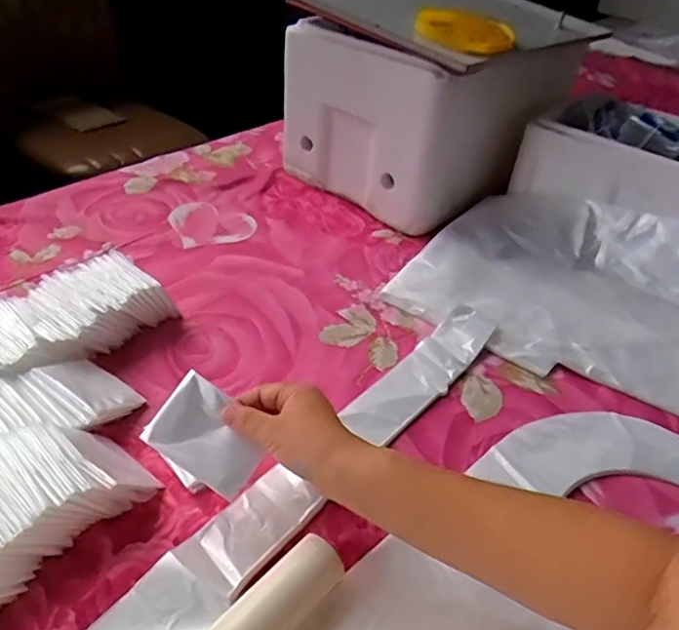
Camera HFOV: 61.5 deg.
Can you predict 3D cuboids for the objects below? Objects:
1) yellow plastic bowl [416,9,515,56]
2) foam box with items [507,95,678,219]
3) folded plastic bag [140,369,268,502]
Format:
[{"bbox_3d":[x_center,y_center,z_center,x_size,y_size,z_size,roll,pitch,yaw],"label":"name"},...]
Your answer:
[{"bbox_3d":[0.168,-0.377,0.756,0.122,0.026,0.122,4,37,-3],"label":"yellow plastic bowl"},{"bbox_3d":[0.502,-0.215,0.855,0.398,0.118,0.300,26,43,22],"label":"foam box with items"},{"bbox_3d":[-0.098,0.090,0.430,0.087,0.009,0.061,31,71,14],"label":"folded plastic bag"}]

